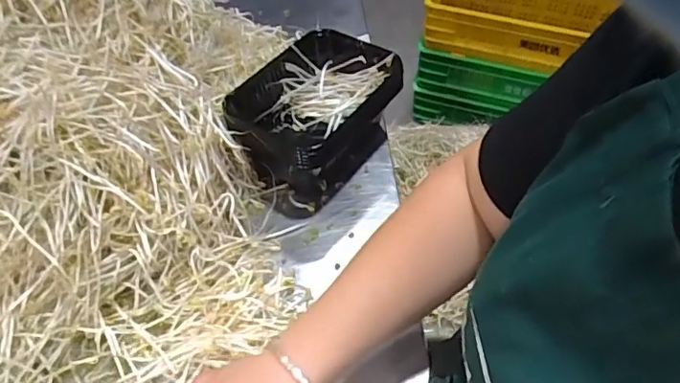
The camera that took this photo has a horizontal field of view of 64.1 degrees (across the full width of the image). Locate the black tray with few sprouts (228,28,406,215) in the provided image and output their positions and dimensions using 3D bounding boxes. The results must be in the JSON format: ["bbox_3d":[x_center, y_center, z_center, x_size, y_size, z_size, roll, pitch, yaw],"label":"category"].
[{"bbox_3d":[-0.030,-0.084,0.589,0.128,0.080,0.192,30,54,22],"label":"black tray with few sprouts"}]

